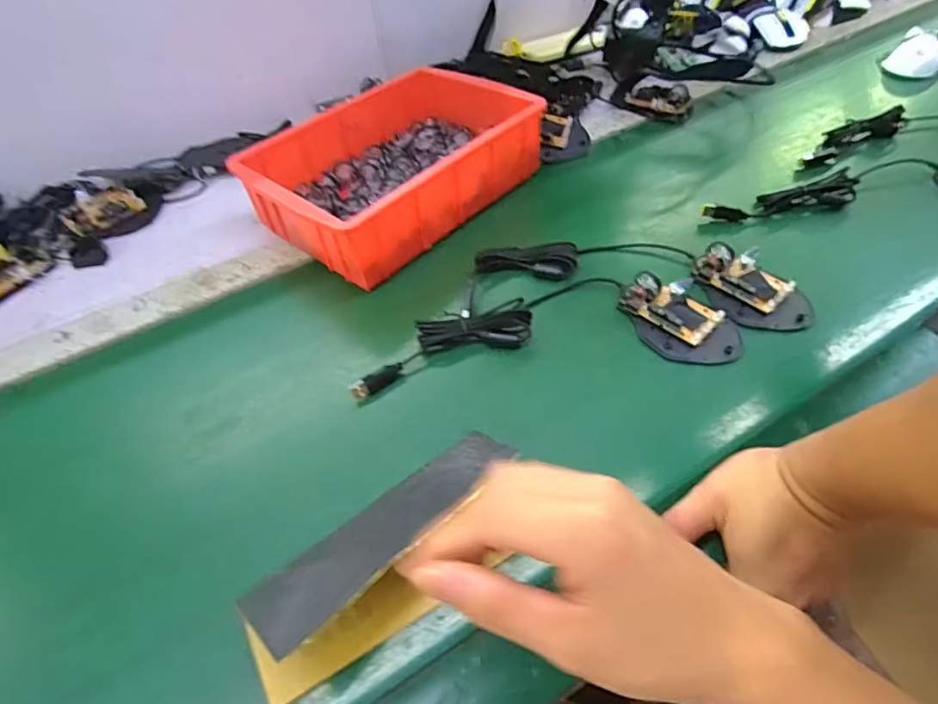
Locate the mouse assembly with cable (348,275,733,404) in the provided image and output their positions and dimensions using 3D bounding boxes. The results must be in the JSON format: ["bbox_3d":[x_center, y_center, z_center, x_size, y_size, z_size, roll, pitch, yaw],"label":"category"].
[{"bbox_3d":[0.065,-0.025,0.471,0.318,0.028,0.104,-6,50,0],"label":"mouse assembly with cable"}]

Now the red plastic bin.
[{"bbox_3d":[-0.078,-0.206,0.596,0.194,0.081,0.276,35,60,28],"label":"red plastic bin"}]

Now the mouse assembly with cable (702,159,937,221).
[{"bbox_3d":[0.421,-0.182,0.577,0.342,0.019,0.114,1,49,5],"label":"mouse assembly with cable"}]

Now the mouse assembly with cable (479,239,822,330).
[{"bbox_3d":[0.162,-0.087,0.515,0.292,0.026,0.090,12,52,14],"label":"mouse assembly with cable"}]

